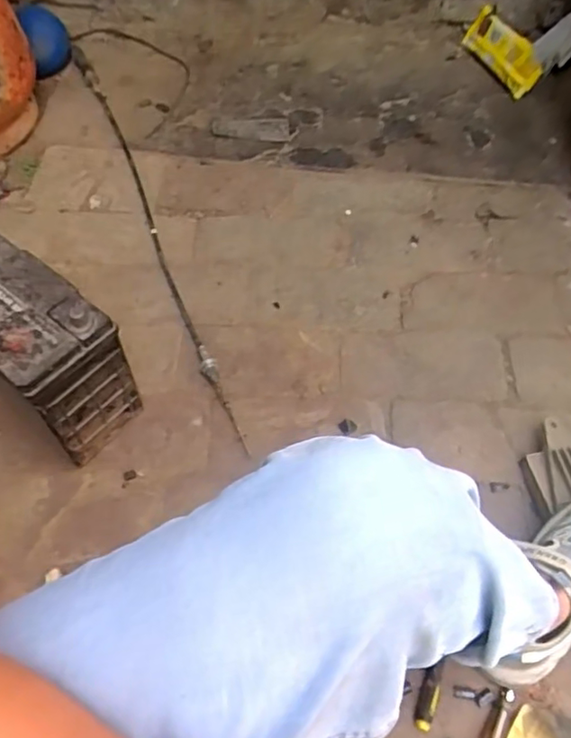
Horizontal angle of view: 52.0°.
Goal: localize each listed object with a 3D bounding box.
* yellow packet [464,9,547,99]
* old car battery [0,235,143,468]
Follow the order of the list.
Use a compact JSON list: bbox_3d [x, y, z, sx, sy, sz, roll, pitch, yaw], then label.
[{"bbox_3d":[0.411,-0.597,1.103,0.041,0.079,0.177,-9,64,-43],"label":"yellow packet"},{"bbox_3d":[-0.321,-0.024,0.759,0.238,0.204,0.130,36,68,19],"label":"old car battery"}]

